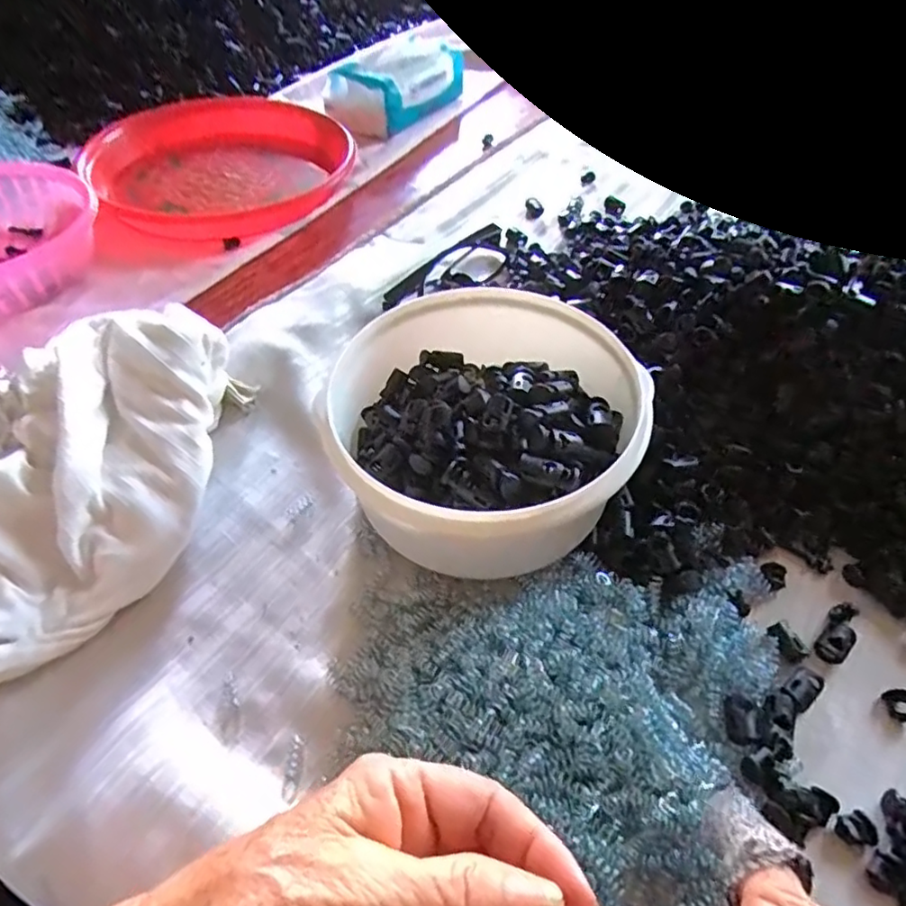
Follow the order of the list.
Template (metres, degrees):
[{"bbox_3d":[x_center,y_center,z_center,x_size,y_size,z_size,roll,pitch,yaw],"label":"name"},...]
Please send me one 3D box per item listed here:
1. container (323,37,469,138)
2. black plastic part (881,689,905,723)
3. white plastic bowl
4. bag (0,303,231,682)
[{"bbox_3d":[-0.063,-0.414,0.690,0.080,0.062,0.159,28,56,22],"label":"container"},{"bbox_3d":[0.212,0.118,0.289,0.013,0.008,0.015,-17,52,-13],"label":"black plastic part"},{"bbox_3d":[0.018,-0.014,0.343,0.162,0.087,0.184,12,50,8],"label":"white plastic bowl"},{"bbox_3d":[-0.226,0.019,0.333,0.157,0.065,0.251,13,51,11],"label":"bag"}]

